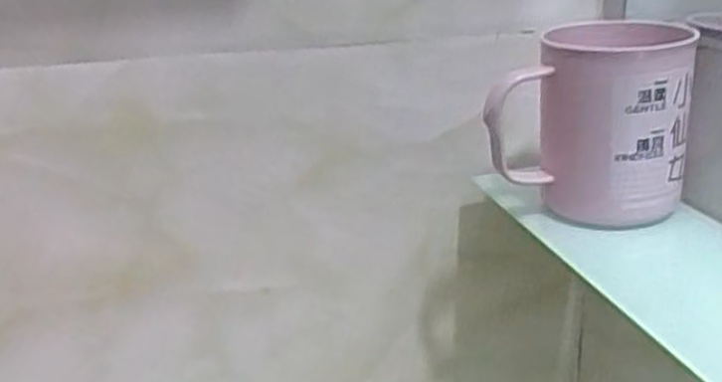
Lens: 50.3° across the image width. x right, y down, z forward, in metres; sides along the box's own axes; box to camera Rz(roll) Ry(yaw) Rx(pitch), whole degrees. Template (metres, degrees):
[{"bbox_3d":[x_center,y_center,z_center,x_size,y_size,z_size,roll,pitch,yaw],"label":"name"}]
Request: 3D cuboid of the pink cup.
[{"bbox_3d":[0.134,-0.041,0.446,0.102,0.104,0.086,5,21,20],"label":"pink cup"}]

